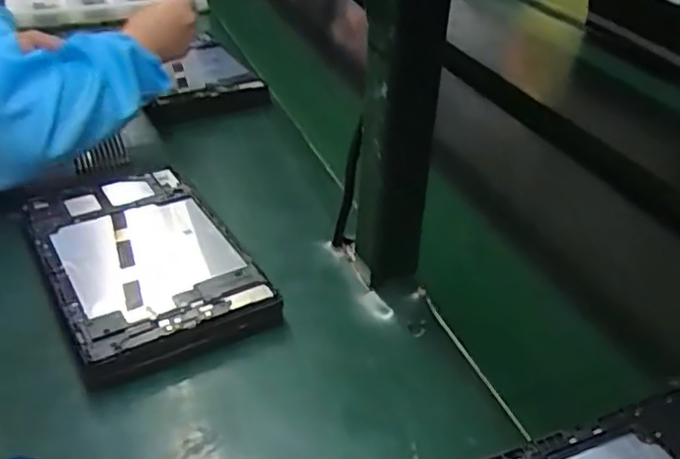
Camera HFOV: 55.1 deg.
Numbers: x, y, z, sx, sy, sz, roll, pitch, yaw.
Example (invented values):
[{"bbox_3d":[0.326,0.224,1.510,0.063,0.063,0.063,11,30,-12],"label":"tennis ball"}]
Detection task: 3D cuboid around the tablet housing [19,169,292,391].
[{"bbox_3d":[-0.167,0.027,0.558,0.152,0.032,0.236,-18,40,-27],"label":"tablet housing"}]

